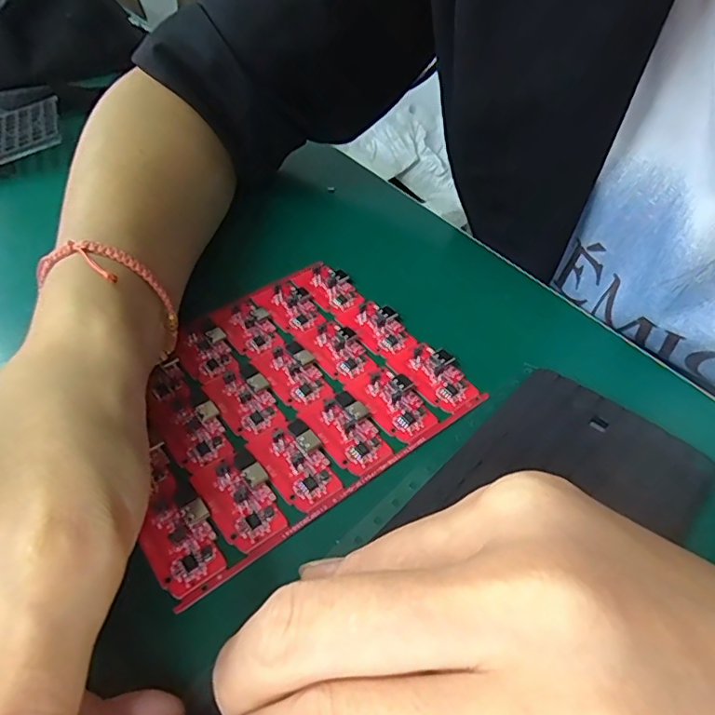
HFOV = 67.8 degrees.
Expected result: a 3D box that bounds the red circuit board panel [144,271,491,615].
[{"bbox_3d":[-0.034,0.012,0.211,0.128,0.004,0.110,-30,52,-25],"label":"red circuit board panel"}]

